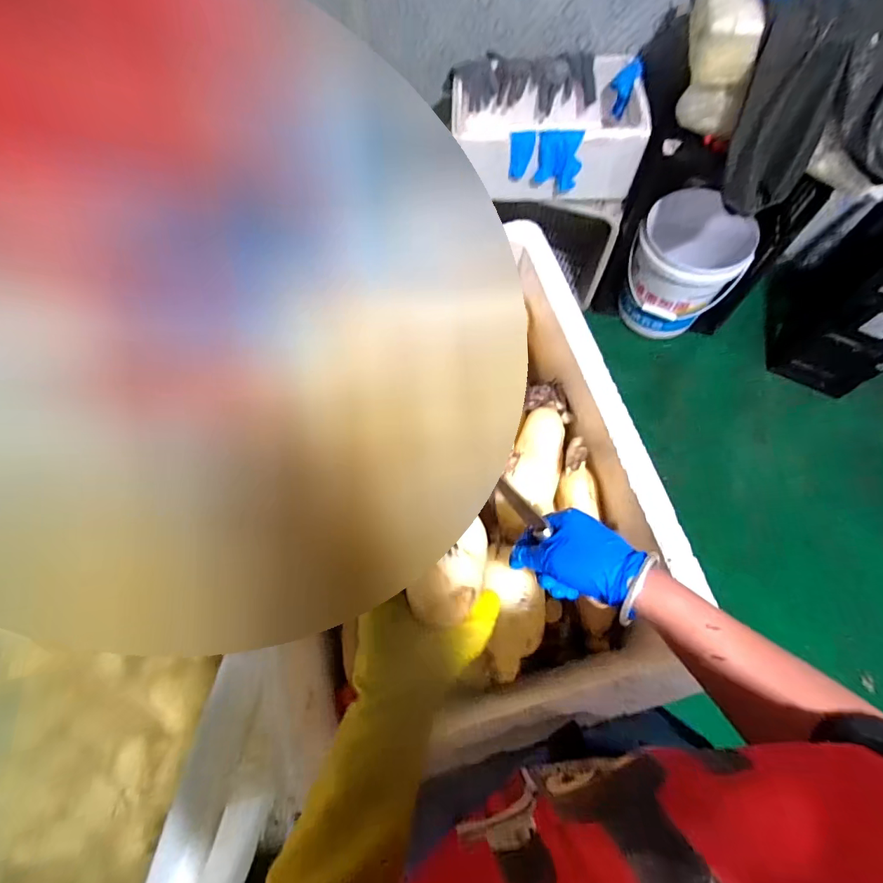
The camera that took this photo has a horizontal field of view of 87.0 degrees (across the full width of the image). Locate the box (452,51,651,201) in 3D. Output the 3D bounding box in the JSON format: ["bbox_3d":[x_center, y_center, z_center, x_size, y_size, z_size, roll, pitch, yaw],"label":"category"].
[{"bbox_3d":[0.260,-0.817,1.209,0.457,0.171,0.304,-1,68,2],"label":"box"}]

